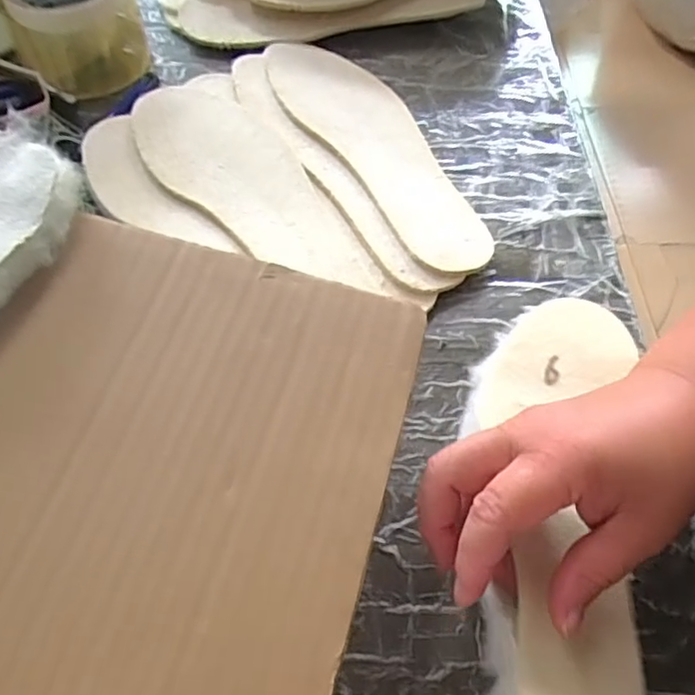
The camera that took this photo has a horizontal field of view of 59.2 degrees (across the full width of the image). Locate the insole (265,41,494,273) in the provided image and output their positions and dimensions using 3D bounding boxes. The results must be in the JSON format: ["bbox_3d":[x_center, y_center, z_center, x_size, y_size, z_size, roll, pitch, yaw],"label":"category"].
[{"bbox_3d":[0.025,-0.161,0.477,0.095,0.007,0.259,-26,68,-28],"label":"insole"}]

